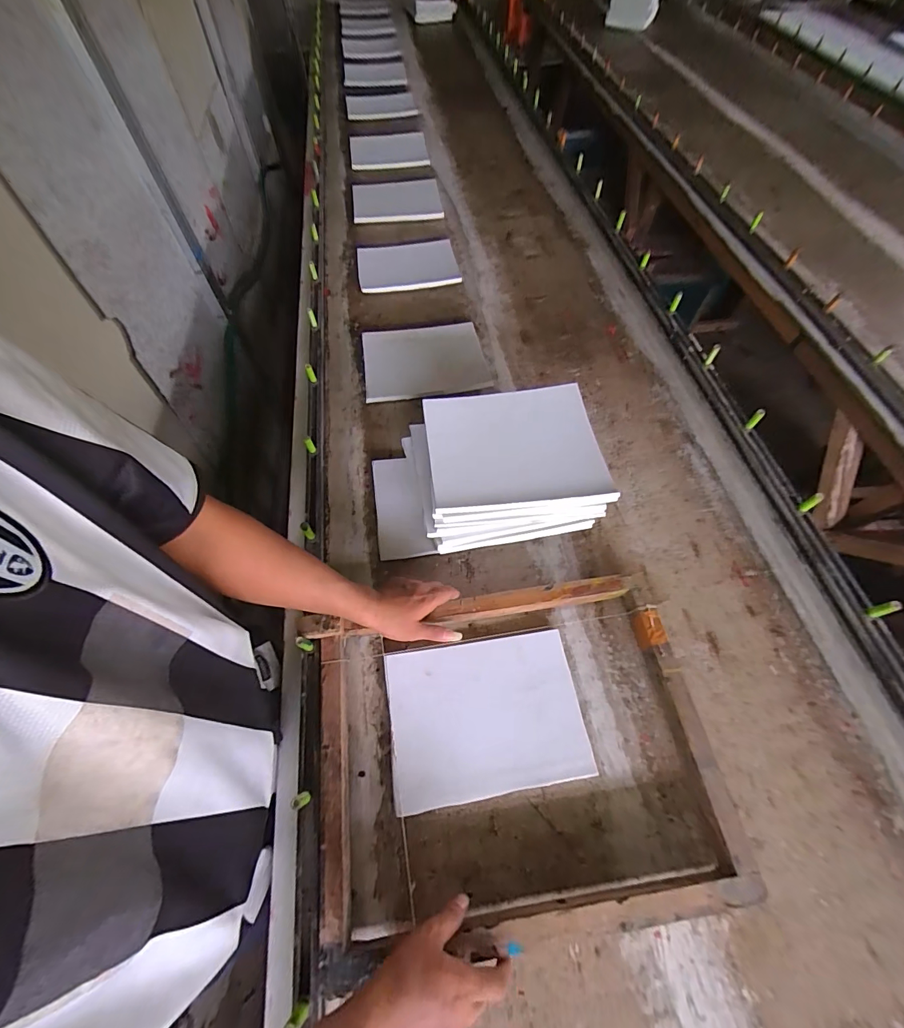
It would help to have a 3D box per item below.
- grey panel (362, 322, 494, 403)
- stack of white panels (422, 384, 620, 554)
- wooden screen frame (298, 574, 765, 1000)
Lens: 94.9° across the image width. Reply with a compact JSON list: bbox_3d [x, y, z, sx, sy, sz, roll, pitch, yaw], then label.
[{"bbox_3d":[-0.063,-0.352,0.952,0.273,0.017,0.212,-10,64,-4],"label":"grey panel"},{"bbox_3d":[0.096,-0.078,0.728,0.277,0.150,0.232,-8,63,-4],"label":"stack of white panels"},{"bbox_3d":[0.077,0.311,0.551,0.512,0.072,0.407,-8,64,-3],"label":"wooden screen frame"}]

